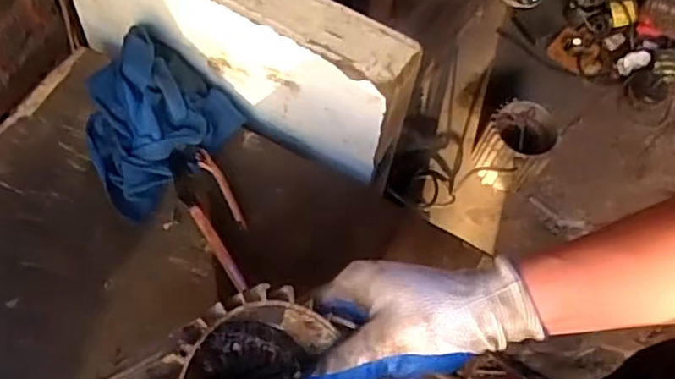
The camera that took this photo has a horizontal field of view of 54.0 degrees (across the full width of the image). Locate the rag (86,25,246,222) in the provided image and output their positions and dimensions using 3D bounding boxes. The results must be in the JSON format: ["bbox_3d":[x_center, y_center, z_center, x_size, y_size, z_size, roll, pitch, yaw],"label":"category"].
[{"bbox_3d":[-0.171,-0.071,0.596,0.120,0.075,0.149,39,67,15],"label":"rag"}]

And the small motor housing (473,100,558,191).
[{"bbox_3d":[0.356,-0.079,1.359,0.129,0.180,0.134,2,63,-3],"label":"small motor housing"}]

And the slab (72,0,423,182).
[{"bbox_3d":[-0.095,-0.142,0.624,0.344,0.157,0.069,26,64,9],"label":"slab"}]

